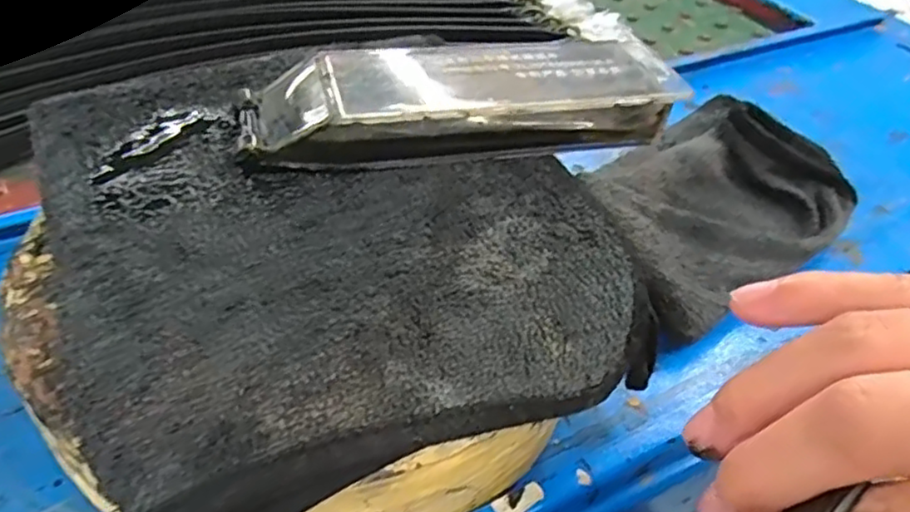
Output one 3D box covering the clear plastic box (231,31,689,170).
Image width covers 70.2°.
[{"bbox_3d":[0.002,-0.053,0.218,0.137,0.023,0.045,-9,45,-14],"label":"clear plastic box"}]

